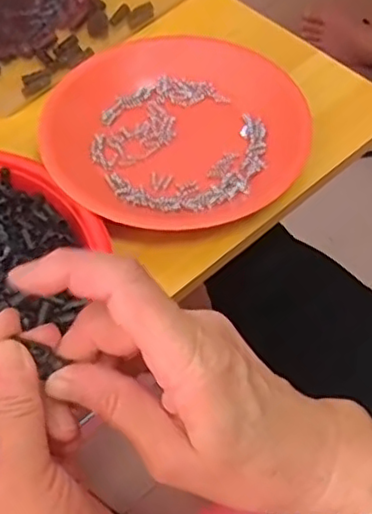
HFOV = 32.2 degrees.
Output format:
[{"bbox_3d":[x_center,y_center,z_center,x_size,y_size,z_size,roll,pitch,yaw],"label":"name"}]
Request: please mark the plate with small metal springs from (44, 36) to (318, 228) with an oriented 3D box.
[{"bbox_3d":[-0.009,-0.097,0.484,0.188,0.028,0.170,-16,58,-8],"label":"plate with small metal springs"}]

